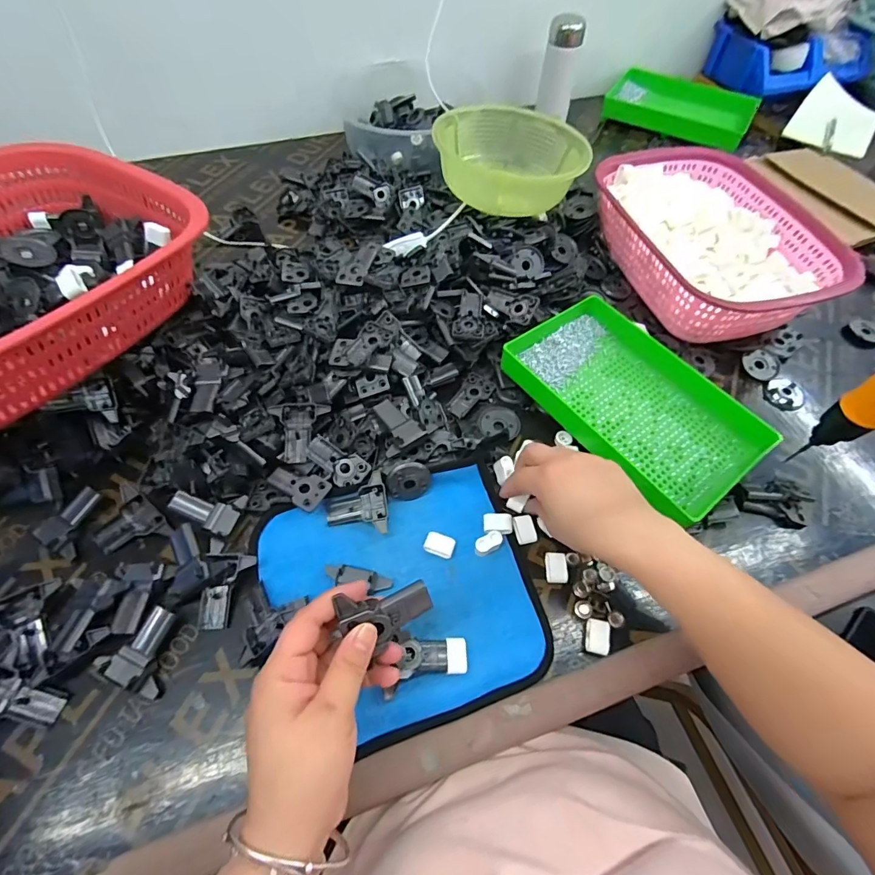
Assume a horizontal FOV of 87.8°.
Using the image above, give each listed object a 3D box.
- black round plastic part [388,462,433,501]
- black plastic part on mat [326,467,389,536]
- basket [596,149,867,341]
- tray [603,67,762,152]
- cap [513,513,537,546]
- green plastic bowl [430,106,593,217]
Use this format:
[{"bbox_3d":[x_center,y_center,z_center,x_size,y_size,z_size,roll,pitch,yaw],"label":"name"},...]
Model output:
[{"bbox_3d":[-0.026,0.040,0.421,0.034,0.010,0.038,43,93,-16],"label":"black round plastic part"},{"bbox_3d":[-0.074,0.065,0.419,0.056,0.024,0.057,-10,60,-7],"label":"black plastic part on mat"},{"bbox_3d":[0.339,-0.252,0.582,0.220,0.077,0.297,-12,60,-8],"label":"basket"},{"bbox_3d":[0.436,-0.595,0.824,0.245,0.040,0.162,32,63,17],"label":"tray"},{"bbox_3d":[0.080,0.084,0.415,0.017,0.010,0.025,-9,60,-7],"label":"cap"},{"bbox_3d":[0.085,-0.367,0.603,0.184,0.084,0.164,-5,59,-4],"label":"green plastic bowl"}]

